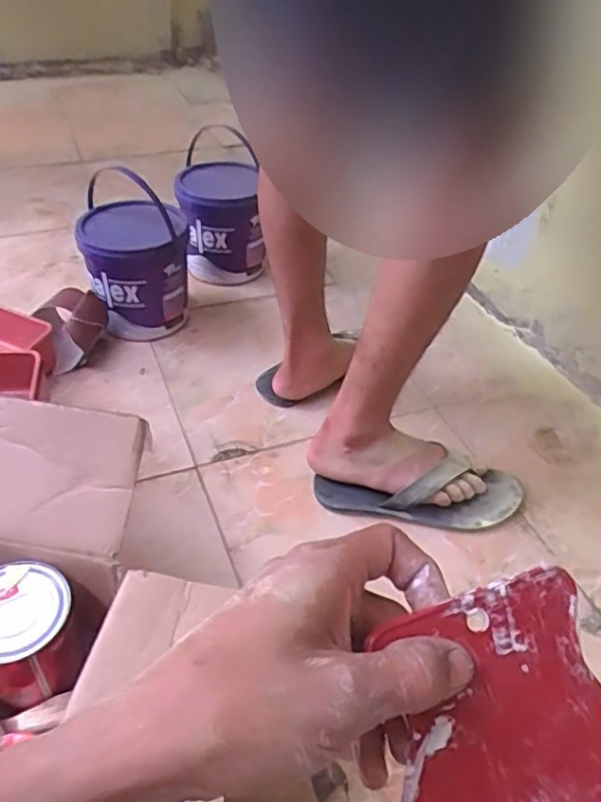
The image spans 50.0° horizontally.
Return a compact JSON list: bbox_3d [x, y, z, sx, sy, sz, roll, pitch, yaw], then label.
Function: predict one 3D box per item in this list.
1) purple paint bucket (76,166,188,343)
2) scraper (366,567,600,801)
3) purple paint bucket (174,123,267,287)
[{"bbox_3d":[-0.283,-0.243,1.121,0.170,0.242,0.182,-9,43,-12],"label":"purple paint bucket"},{"bbox_3d":[0.083,0.133,0.258,0.119,0.004,0.108,-16,81,-15],"label":"scraper"},{"bbox_3d":[-0.151,-0.350,1.226,0.157,0.263,0.157,-1,42,-4],"label":"purple paint bucket"}]

